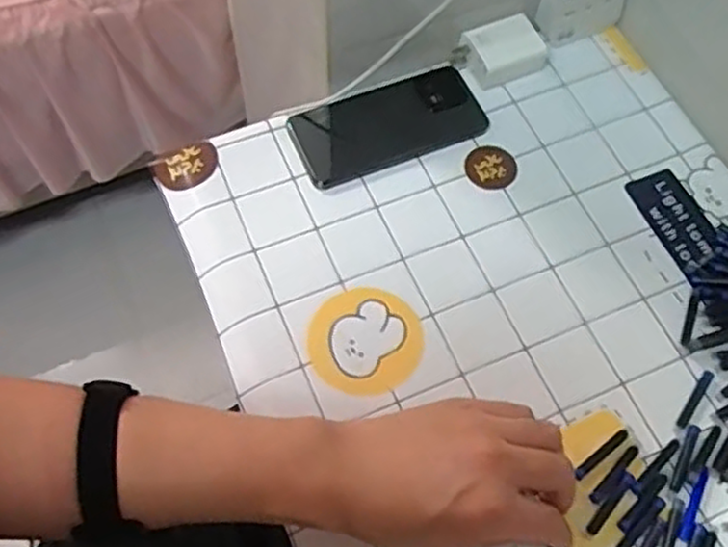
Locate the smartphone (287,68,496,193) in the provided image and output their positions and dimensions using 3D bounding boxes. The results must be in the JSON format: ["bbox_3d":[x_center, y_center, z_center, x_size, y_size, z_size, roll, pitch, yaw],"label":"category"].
[{"bbox_3d":[0.019,-0.119,0.581,0.148,0.008,0.072,-21,67,-10],"label":"smartphone"}]

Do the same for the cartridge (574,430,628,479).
[{"bbox_3d":[0.153,0.115,0.473,0.045,0.004,0.007,-35,70,-15],"label":"cartridge"}]

